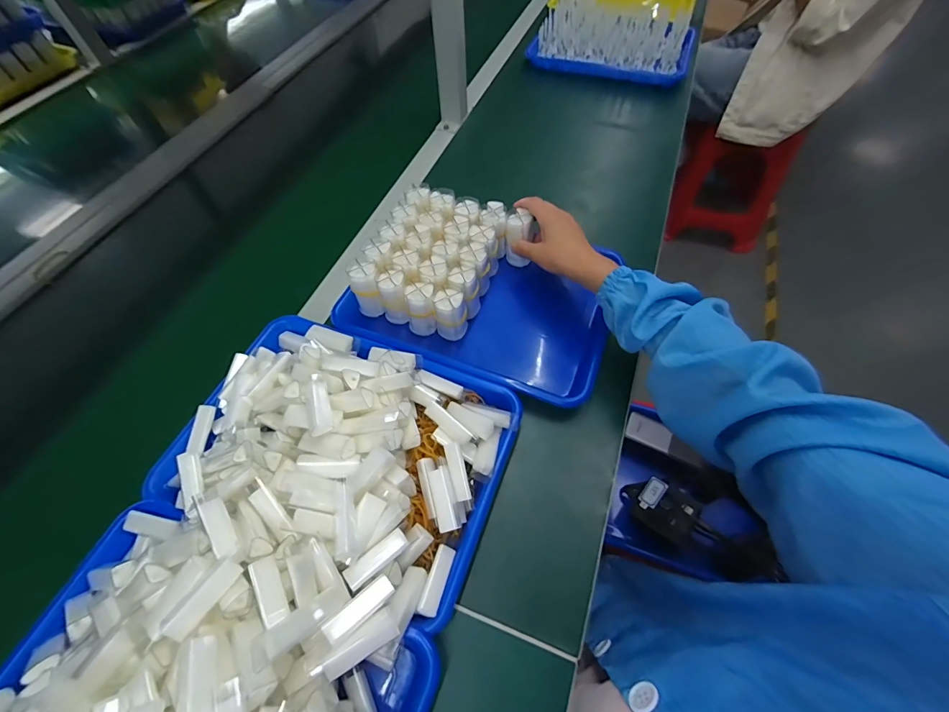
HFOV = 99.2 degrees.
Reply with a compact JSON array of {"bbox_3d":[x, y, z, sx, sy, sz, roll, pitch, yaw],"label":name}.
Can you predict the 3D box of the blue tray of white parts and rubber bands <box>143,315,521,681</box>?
[{"bbox_3d":[-0.139,0.094,0.401,0.319,0.099,0.278,20,61,14],"label":"blue tray of white parts and rubber bands"}]

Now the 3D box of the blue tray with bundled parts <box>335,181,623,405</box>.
[{"bbox_3d":[0.015,-0.081,0.524,0.317,0.105,0.244,20,61,14],"label":"blue tray with bundled parts"}]

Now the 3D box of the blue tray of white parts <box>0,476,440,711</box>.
[{"bbox_3d":[-0.205,0.252,0.296,0.315,0.130,0.270,17,61,13],"label":"blue tray of white parts"}]

